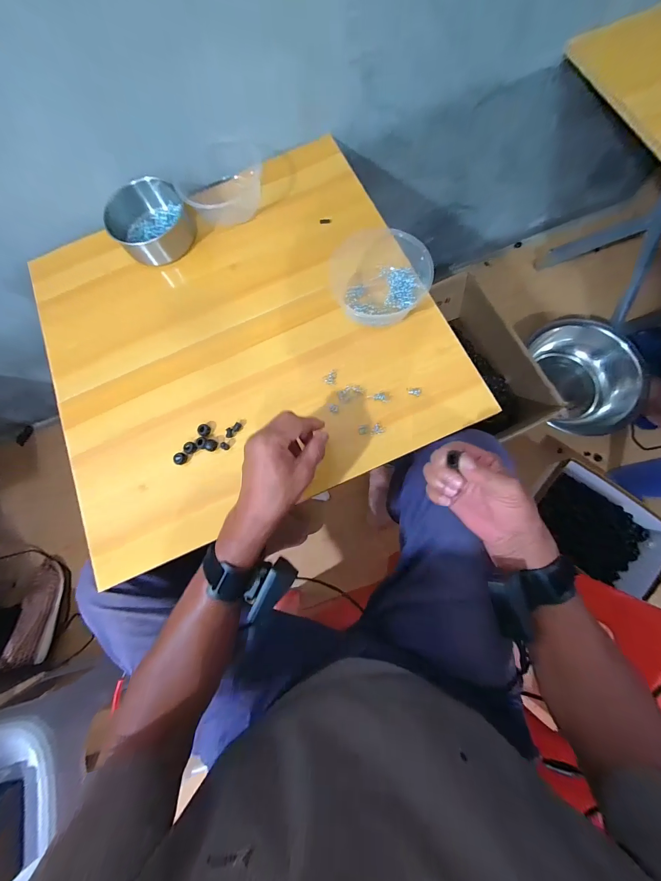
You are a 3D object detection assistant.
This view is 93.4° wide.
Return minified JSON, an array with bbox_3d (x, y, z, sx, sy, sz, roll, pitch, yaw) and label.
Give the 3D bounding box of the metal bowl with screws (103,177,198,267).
[{"bbox_3d":[-0.290,-0.352,0.510,0.121,0.065,0.099,-43,80,-5],"label":"metal bowl with screws"}]

